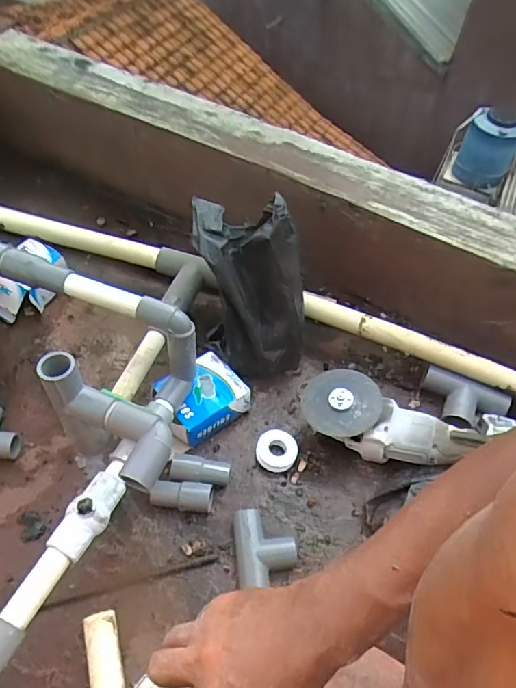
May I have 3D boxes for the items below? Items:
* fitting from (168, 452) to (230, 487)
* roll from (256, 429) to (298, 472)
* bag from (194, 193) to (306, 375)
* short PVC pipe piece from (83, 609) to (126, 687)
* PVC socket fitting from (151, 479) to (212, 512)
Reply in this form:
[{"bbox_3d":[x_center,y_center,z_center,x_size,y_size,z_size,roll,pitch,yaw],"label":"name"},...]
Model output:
[{"bbox_3d":[-0.072,0.158,0.645,0.073,0.027,0.034,6,55,0],"label":"fitting"},{"bbox_3d":[0.025,0.139,0.669,0.052,0.020,0.052,2,55,-3],"label":"roll"},{"bbox_3d":[-0.016,-0.076,0.698,0.117,0.220,0.181,-21,59,-18],"label":"bag"},{"bbox_3d":[-0.148,0.341,0.510,0.033,0.034,0.134,-13,57,-13],"label":"short PVC pipe piece"},{"bbox_3d":[-0.092,0.186,0.626,0.074,0.028,0.032,6,55,0],"label":"PVC socket fitting"}]

